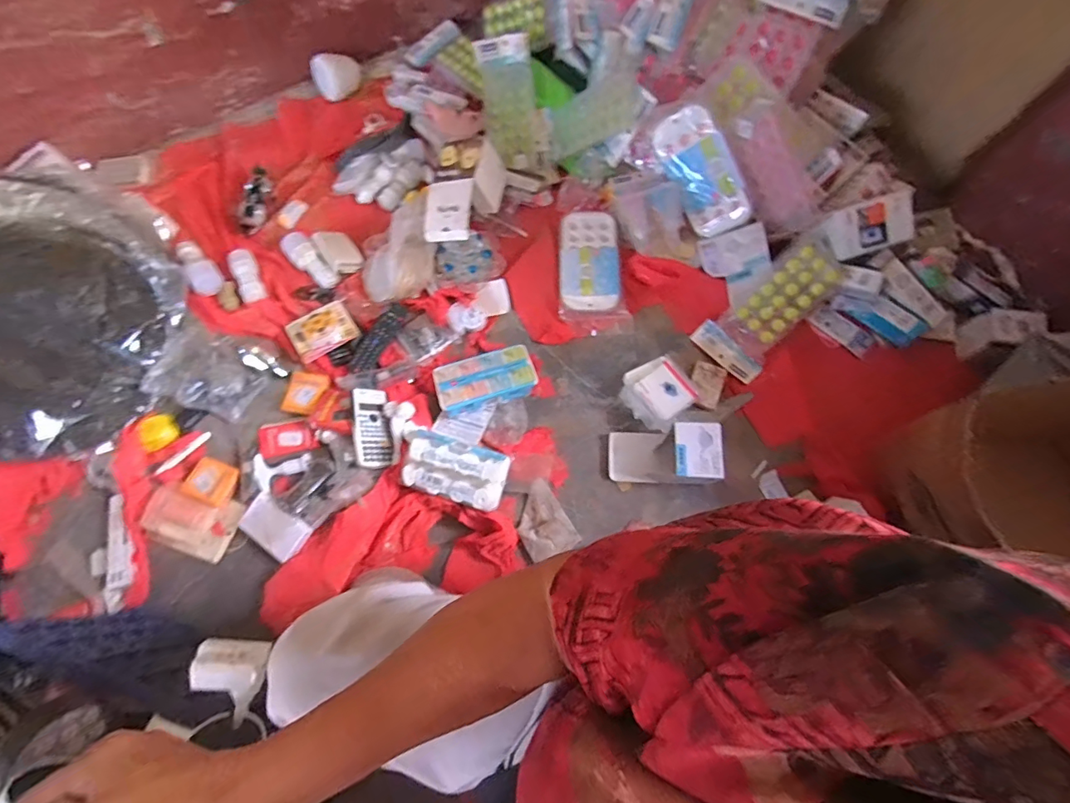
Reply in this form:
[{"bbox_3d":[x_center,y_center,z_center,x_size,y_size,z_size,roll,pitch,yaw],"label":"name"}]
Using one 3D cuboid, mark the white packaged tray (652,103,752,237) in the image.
[{"bbox_3d":[0.329,-0.447,0.954,0.245,0.119,0.024,54,47,-20],"label":"white packaged tray"}]

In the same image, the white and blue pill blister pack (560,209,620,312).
[{"bbox_3d":[0.119,-0.310,1.037,0.126,0.029,0.250,0,71,0],"label":"white and blue pill blister pack"}]

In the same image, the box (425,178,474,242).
[{"bbox_3d":[-0.177,-0.388,0.986,0.105,0.022,0.121,6,92,22],"label":"box"}]

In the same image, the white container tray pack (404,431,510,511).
[{"bbox_3d":[-0.143,0.124,0.870,0.180,0.056,0.104,15,72,6],"label":"white container tray pack"}]

